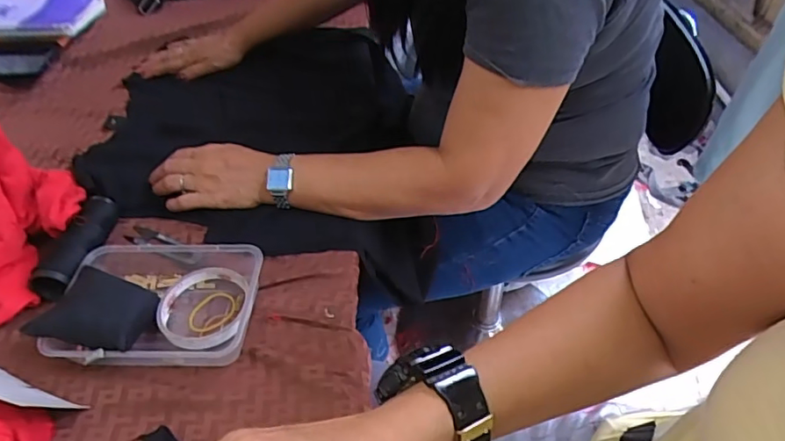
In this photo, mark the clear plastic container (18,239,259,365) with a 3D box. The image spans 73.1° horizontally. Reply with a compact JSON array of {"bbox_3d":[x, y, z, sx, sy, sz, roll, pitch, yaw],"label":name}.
[{"bbox_3d":[-0.216,0.076,0.486,0.170,0.038,0.132,4,45,4],"label":"clear plastic container"}]

